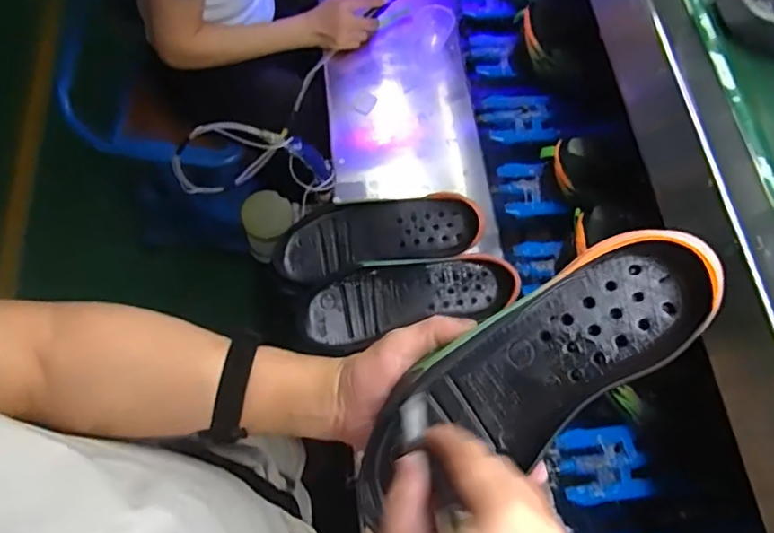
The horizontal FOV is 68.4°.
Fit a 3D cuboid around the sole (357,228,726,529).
[{"bbox_3d":[0.088,0.075,0.381,0.271,0.033,0.088,-34,71,10],"label":"sole"}]

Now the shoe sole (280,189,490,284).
[{"bbox_3d":[-0.013,-0.044,0.745,0.265,0.034,0.092,-11,86,3],"label":"shoe sole"}]

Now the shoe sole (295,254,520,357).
[{"bbox_3d":[0.023,0.044,0.729,0.272,0.040,0.104,-11,69,-6],"label":"shoe sole"}]

